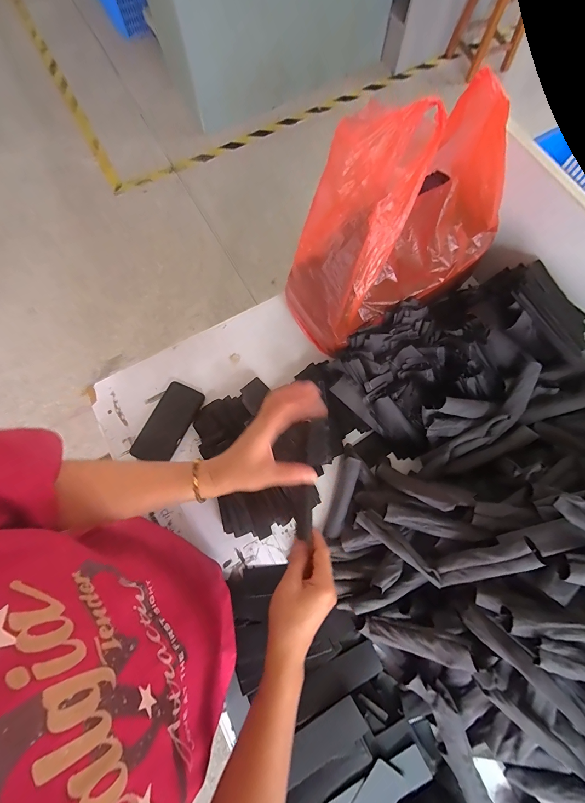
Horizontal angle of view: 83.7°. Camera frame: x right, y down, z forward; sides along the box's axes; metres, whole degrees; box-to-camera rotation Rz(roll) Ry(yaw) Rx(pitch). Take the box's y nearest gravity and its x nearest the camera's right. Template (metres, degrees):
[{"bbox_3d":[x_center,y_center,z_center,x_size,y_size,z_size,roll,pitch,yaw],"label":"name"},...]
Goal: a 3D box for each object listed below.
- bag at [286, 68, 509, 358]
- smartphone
[{"bbox_3d":[0.167,-0.278,0.553,0.333,0.342,0.190,-29,77,-7],"label":"bag"},{"bbox_3d":[-0.244,0.042,0.641,0.086,0.008,0.160,23,71,13],"label":"smartphone"}]

